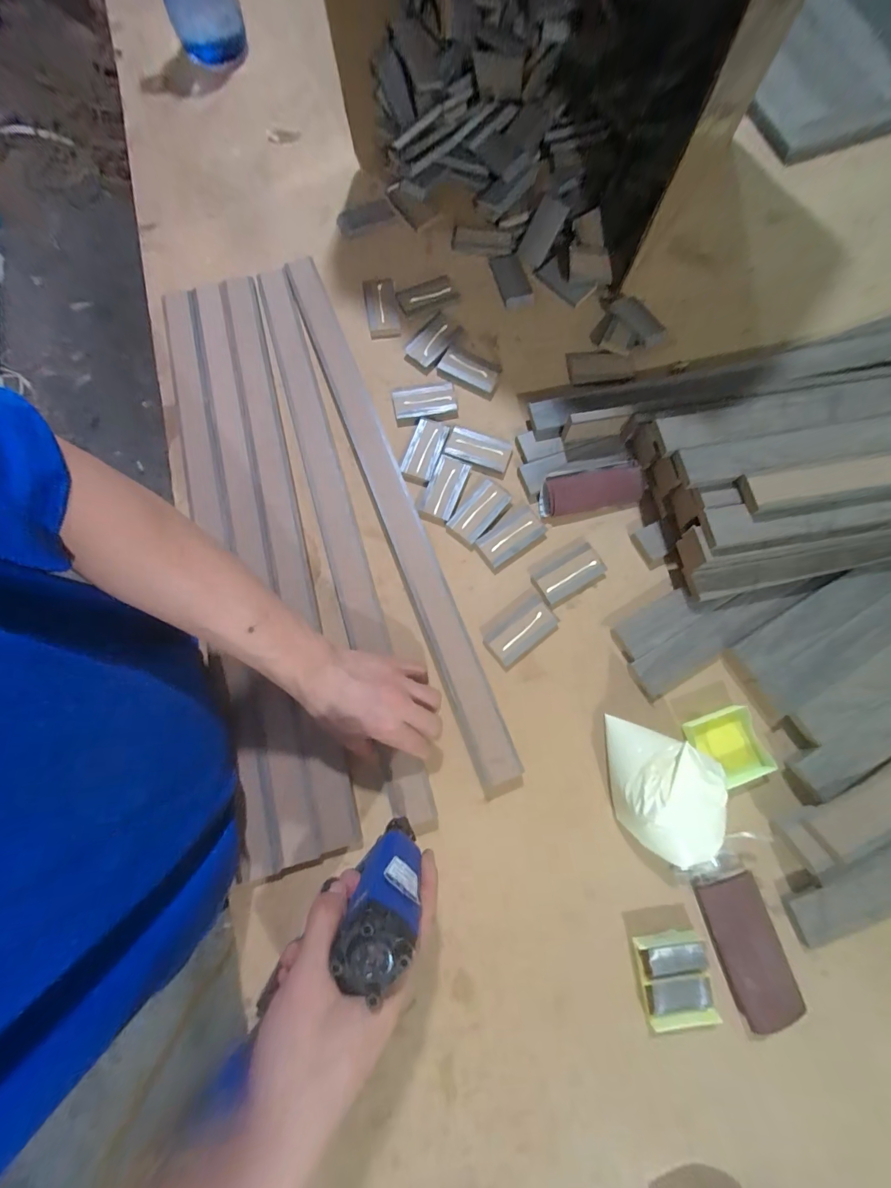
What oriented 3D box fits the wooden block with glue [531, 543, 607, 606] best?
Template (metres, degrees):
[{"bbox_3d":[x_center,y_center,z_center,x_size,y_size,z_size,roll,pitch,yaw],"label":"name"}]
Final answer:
[{"bbox_3d":[0.144,-0.023,0.460,0.080,0.012,0.039,-31,78,-6],"label":"wooden block with glue"}]

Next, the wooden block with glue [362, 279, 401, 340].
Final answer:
[{"bbox_3d":[-0.086,-0.389,0.537,0.042,0.011,0.092,-9,77,-1],"label":"wooden block with glue"}]

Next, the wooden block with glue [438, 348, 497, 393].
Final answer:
[{"bbox_3d":[0.032,-0.292,0.516,0.075,0.010,0.032,26,78,7],"label":"wooden block with glue"}]

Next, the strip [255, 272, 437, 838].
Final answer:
[{"bbox_3d":[-0.132,-0.092,0.461,0.041,0.026,0.694,-18,77,-3],"label":"strip"}]

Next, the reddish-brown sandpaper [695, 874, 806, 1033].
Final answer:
[{"bbox_3d":[0.280,0.330,0.365,0.058,0.012,0.114,-13,77,-2],"label":"reddish-brown sandpaper"}]

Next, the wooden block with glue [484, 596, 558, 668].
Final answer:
[{"bbox_3d":[0.086,0.043,0.442,0.082,0.008,0.046,-37,79,-8],"label":"wooden block with glue"}]

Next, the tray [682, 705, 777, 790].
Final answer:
[{"bbox_3d":[0.293,0.159,0.410,0.063,0.015,0.068,-20,77,-4],"label":"tray"}]

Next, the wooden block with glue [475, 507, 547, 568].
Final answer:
[{"bbox_3d":[0.078,-0.068,0.466,0.081,0.006,0.042,-37,79,-8],"label":"wooden block with glue"}]

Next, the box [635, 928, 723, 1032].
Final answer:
[{"bbox_3d":[0.211,0.353,0.362,0.060,0.012,0.070,-7,77,-1],"label":"box"}]

